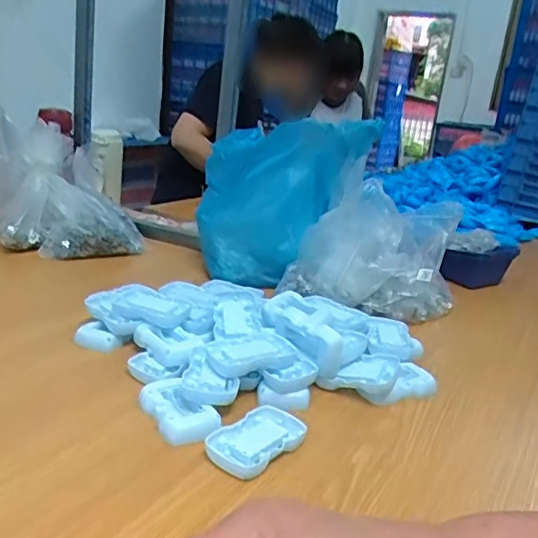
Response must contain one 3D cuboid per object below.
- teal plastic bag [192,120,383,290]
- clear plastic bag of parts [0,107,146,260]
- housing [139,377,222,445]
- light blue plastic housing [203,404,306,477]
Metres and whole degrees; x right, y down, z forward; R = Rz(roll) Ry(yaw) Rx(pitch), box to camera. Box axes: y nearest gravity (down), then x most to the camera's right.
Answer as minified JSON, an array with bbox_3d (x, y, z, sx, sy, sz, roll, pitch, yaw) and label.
[{"bbox_3d":[0.022,-0.104,0.867,0.256,0.243,0.089,7,19,2],"label":"teal plastic bag"},{"bbox_3d":[-0.379,-0.143,0.984,0.302,0.184,0.232,17,22,28],"label":"clear plastic bag of parts"},{"bbox_3d":[-0.084,0.135,0.522,0.049,0.024,0.089,-11,25,-40],"label":"housing"},{"bbox_3d":[-0.009,0.152,0.496,0.057,0.013,0.092,20,23,34],"label":"light blue plastic housing"}]

